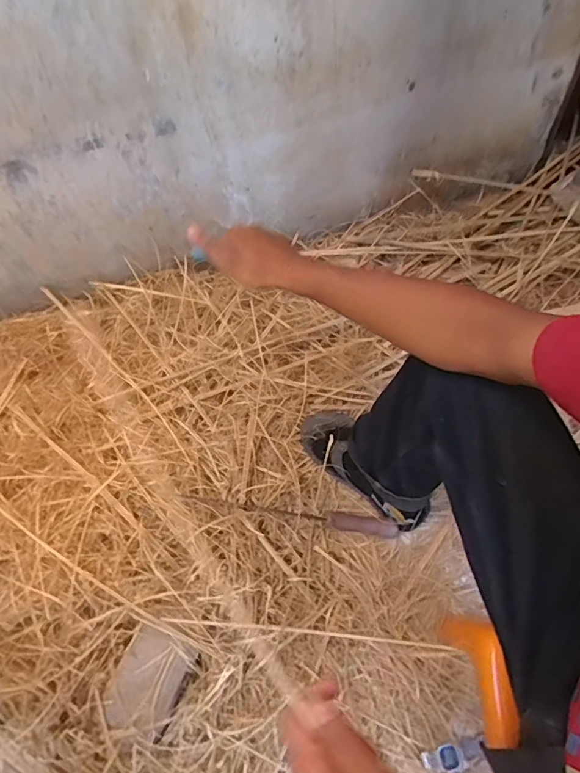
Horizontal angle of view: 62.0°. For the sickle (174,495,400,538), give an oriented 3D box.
[{"bbox_3d":[0.000,0.224,0.848,0.379,0.041,0.032,10,60,-6],"label":"sickle"}]

